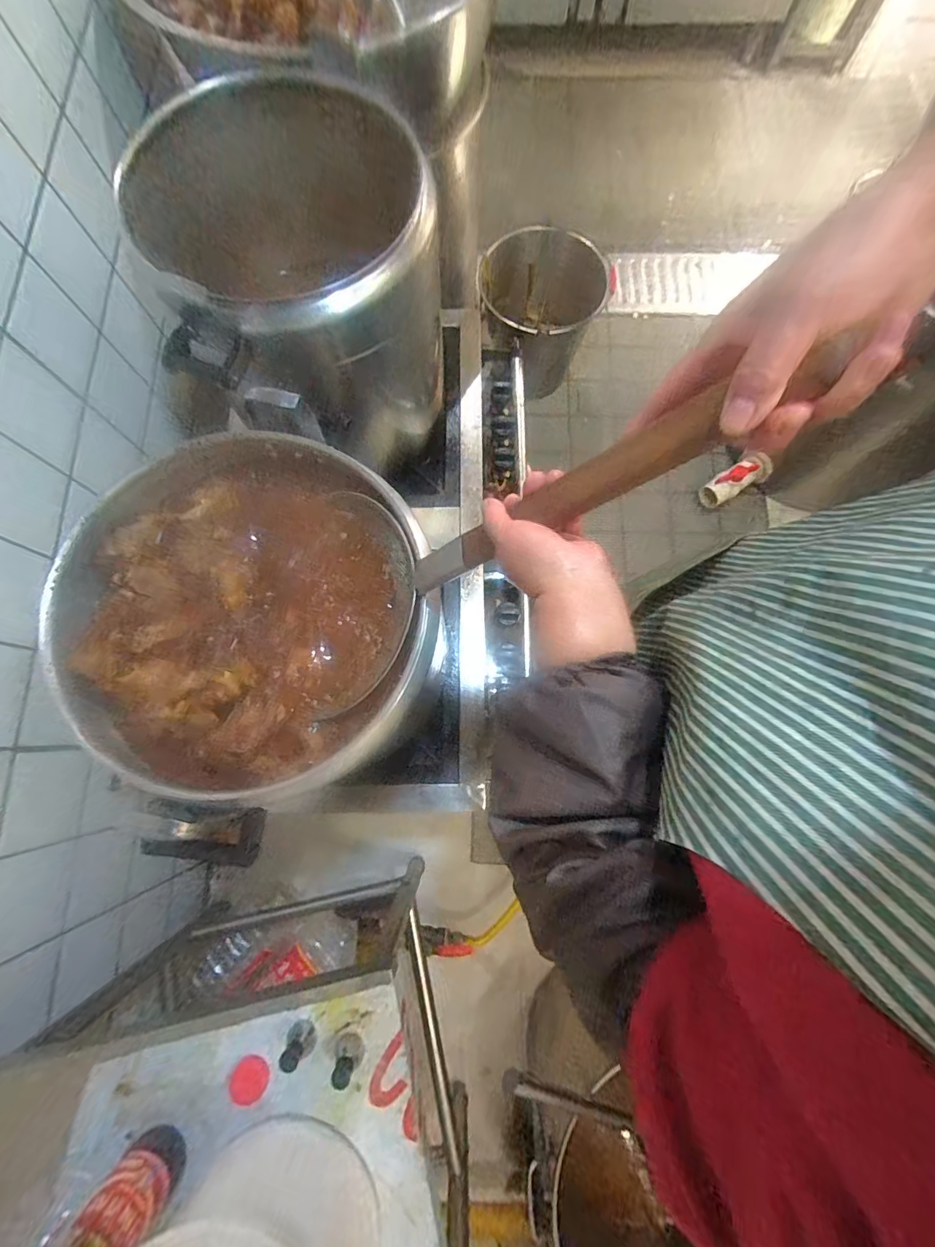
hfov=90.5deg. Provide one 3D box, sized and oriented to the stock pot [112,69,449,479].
[{"bbox_3d":[-0.259,-0.560,0.855,0.409,0.428,0.451,-6,77,-2],"label":"stock pot"}]

